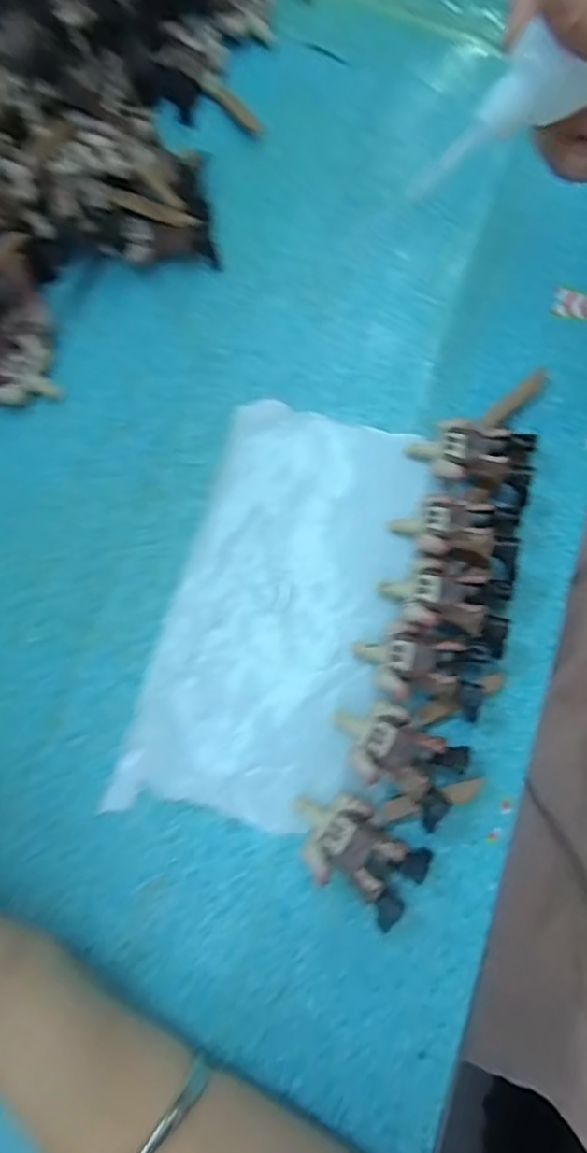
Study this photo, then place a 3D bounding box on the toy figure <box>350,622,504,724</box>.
[{"bbox_3d":[0.060,0.044,0.272,0.066,0.019,0.037,18,78,3],"label":"toy figure"}]

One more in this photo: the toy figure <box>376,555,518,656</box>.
[{"bbox_3d":[0.071,0.011,0.278,0.059,0.019,0.032,21,78,3],"label":"toy figure"}]

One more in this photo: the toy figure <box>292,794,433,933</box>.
[{"bbox_3d":[0.026,0.116,0.254,0.058,0.018,0.034,35,80,6],"label":"toy figure"}]

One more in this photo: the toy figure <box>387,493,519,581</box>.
[{"bbox_3d":[0.077,-0.023,0.284,0.056,0.021,0.032,12,78,2],"label":"toy figure"}]

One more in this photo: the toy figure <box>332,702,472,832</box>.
[{"bbox_3d":[0.046,0.076,0.263,0.058,0.020,0.036,36,80,6],"label":"toy figure"}]

